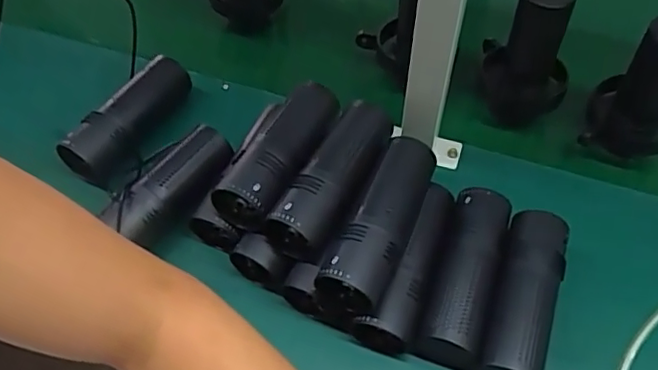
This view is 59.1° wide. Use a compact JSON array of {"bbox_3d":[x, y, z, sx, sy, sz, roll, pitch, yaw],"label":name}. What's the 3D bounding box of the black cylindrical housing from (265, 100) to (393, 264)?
[{"bbox_3d":[0.008,-0.008,0.547,0.064,0.049,0.166,26,60,17],"label":"black cylindrical housing"}]

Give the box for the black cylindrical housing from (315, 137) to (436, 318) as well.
[{"bbox_3d":[0.046,0.034,0.525,0.058,0.064,0.167,22,59,15],"label":"black cylindrical housing"}]

